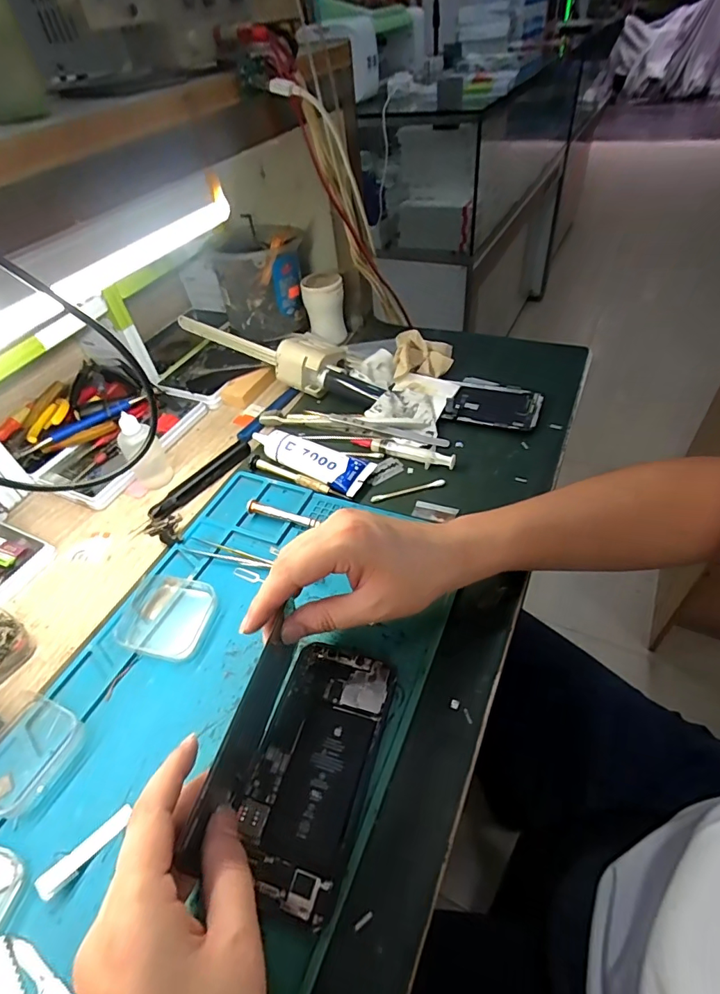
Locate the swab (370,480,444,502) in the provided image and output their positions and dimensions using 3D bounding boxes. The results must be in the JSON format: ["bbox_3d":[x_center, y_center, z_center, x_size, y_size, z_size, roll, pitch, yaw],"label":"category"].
[{"bbox_3d":[0.045,-0.006,0.451,0.071,0.004,0.008,-12,47,-6],"label":"swab"}]

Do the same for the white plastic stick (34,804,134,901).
[{"bbox_3d":[-0.156,0.202,0.274,0.011,0.006,0.052,28,42,28],"label":"white plastic stick"}]

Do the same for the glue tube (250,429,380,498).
[{"bbox_3d":[-0.052,-0.043,0.485,0.132,0.021,0.041,21,53,26],"label":"glue tube"}]

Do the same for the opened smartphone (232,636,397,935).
[{"bbox_3d":[-0.028,0.162,0.296,0.068,0.008,0.141,9,48,16],"label":"opened smartphone"}]

